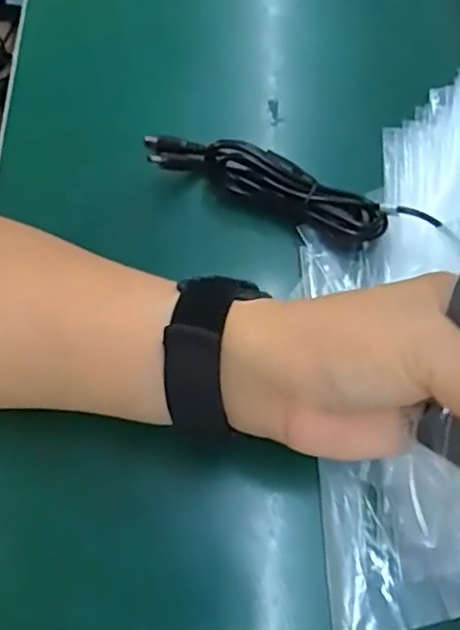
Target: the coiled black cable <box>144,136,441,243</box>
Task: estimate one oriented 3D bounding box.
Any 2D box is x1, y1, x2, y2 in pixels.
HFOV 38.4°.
[{"bbox_3d":[0.029,-0.066,0.347,0.148,0.025,0.021,20,70,5],"label":"coiled black cable"}]

